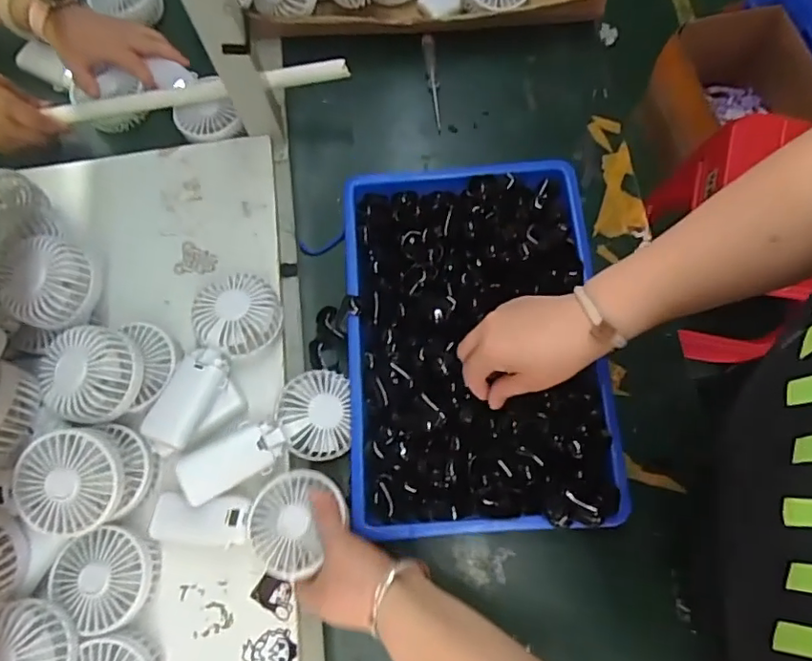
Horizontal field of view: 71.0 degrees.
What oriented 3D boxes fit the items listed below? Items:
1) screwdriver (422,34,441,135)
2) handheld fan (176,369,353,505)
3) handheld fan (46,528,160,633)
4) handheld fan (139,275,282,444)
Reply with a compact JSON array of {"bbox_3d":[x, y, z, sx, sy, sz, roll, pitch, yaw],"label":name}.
[{"bbox_3d":[0.034,-0.313,0.719,0.016,0.020,0.131,-6,72,1],"label":"screwdriver"},{"bbox_3d":[-0.127,0.104,0.544,0.171,0.033,0.080,-27,75,-22],"label":"handheld fan"},{"bbox_3d":[-0.263,0.219,0.512,0.082,0.040,0.078,-1,73,2],"label":"handheld fan"},{"bbox_3d":[-0.185,0.031,0.568,0.089,0.058,0.183,16,72,2],"label":"handheld fan"}]

